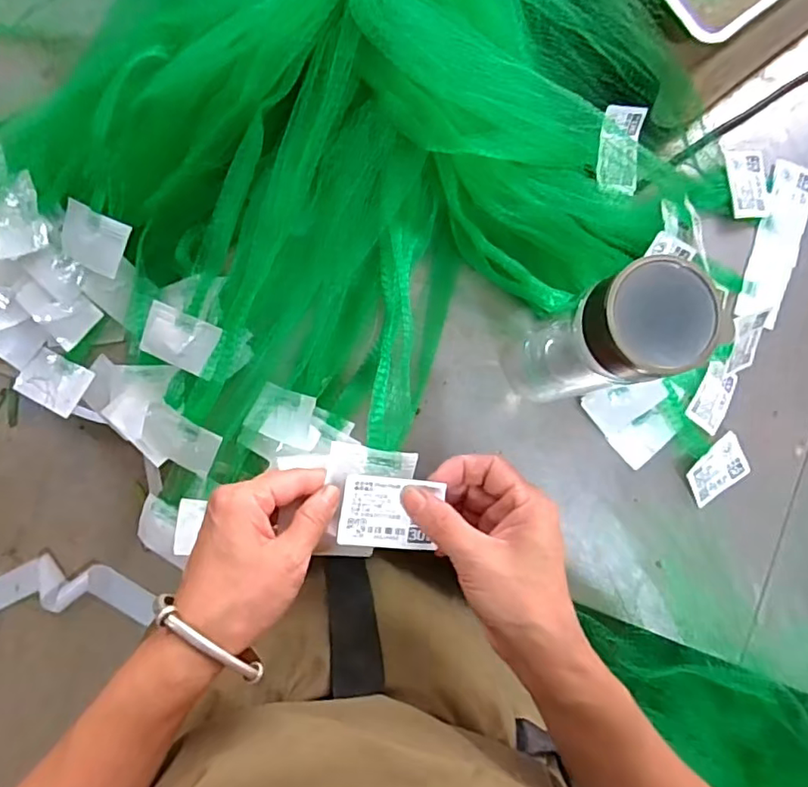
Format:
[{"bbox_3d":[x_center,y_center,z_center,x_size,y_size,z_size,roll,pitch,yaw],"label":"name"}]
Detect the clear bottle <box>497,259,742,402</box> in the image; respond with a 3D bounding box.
[{"bbox_3d":[0.127,-0.031,0.396,0.062,0.202,0.068,0,86,-6],"label":"clear bottle"}]

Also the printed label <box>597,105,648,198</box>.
[{"bbox_3d":[0.164,-0.184,0.430,0.036,0.009,0.059,-4,110,-19],"label":"printed label"}]

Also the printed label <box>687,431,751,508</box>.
[{"bbox_3d":[0.271,0.067,0.490,0.060,0.004,0.042,-35,103,-10],"label":"printed label"}]

